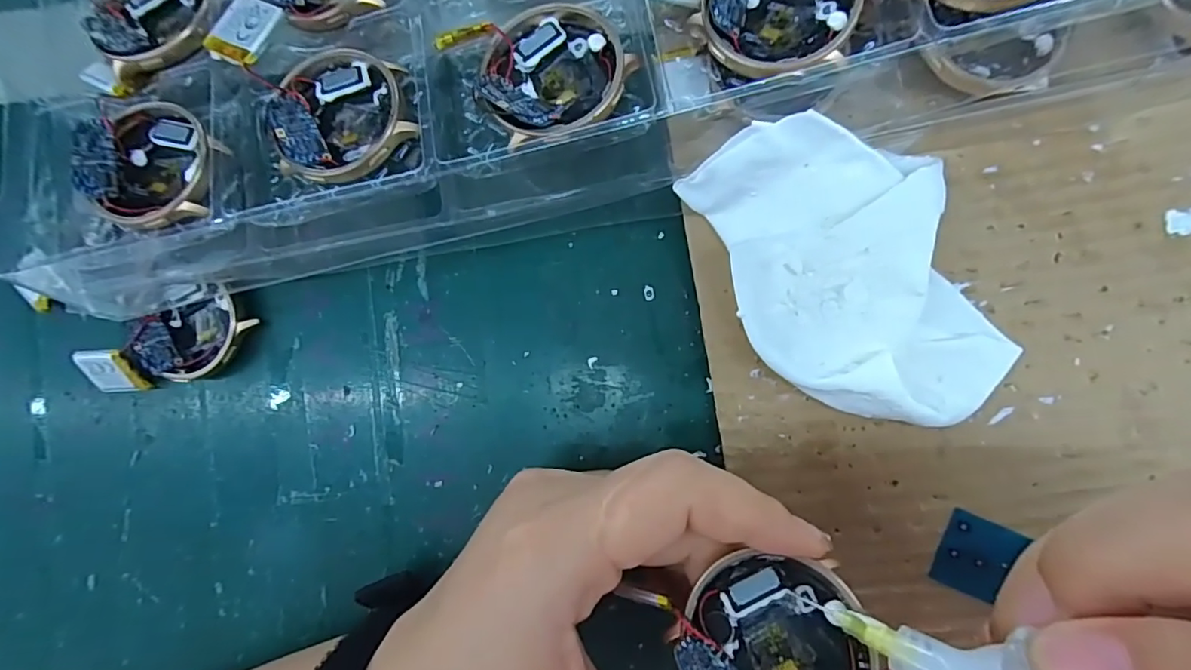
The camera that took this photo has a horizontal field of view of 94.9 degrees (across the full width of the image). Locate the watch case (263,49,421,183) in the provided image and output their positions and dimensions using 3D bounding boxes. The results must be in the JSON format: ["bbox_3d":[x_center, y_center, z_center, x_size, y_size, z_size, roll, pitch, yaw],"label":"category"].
[{"bbox_3d":[-0.083,-0.074,0.178,0.043,0.013,0.044,-9,87,7],"label":"watch case"}]

